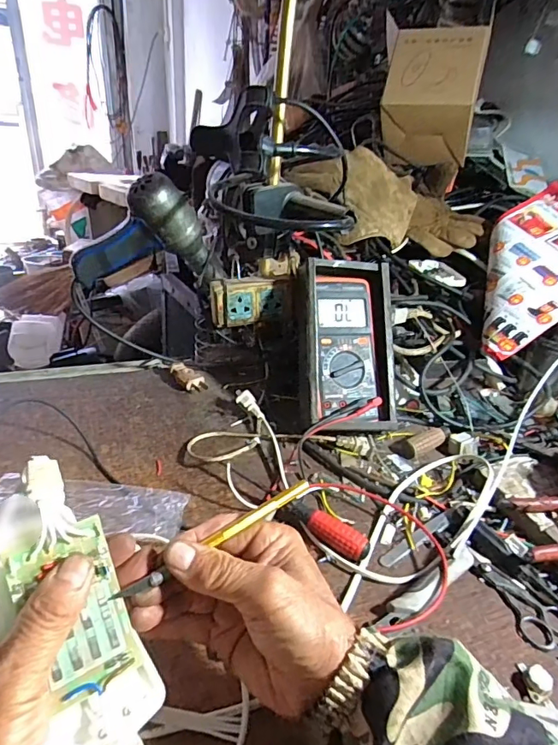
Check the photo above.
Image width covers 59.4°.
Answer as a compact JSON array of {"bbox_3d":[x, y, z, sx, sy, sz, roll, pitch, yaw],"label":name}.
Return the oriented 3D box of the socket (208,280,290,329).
[{"bbox_3d":[-0.034,-0.091,0.622,0.105,0.054,0.024,-8,33,-22],"label":"socket"}]

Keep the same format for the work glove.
[{"bbox_3d":[0.170,-0.281,0.799,0.319,0.115,0.191,-8,33,-21],"label":"work glove"}]

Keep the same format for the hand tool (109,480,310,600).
[{"bbox_3d":[-0.035,0.101,0.301,0.135,0.007,0.008,-25,41,-29],"label":"hand tool"}]

